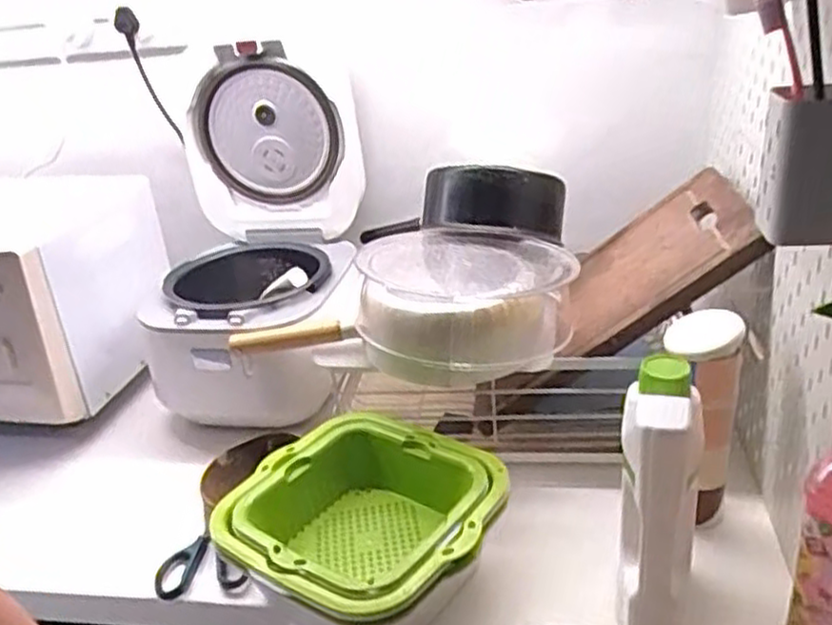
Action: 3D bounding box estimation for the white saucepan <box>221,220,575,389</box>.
[{"bbox_3d":[-0.011,-0.018,0.854,0.355,0.103,0.228,4,27,21],"label":"white saucepan"}]

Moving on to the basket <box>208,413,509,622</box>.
[{"bbox_3d":[-0.050,0.198,0.701,0.229,0.079,0.218,9,29,29],"label":"basket"}]

